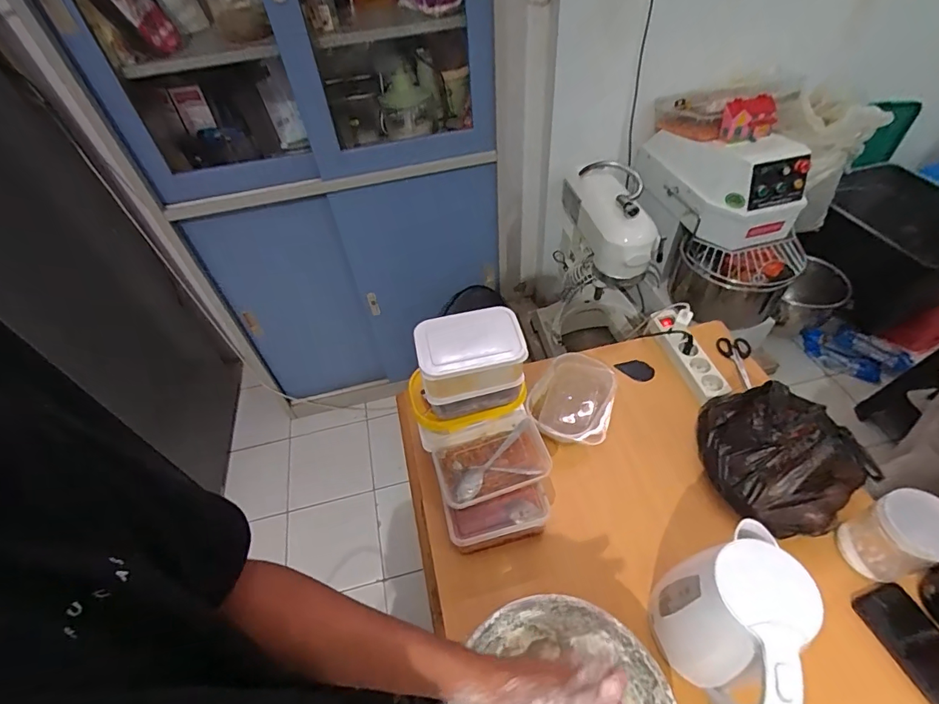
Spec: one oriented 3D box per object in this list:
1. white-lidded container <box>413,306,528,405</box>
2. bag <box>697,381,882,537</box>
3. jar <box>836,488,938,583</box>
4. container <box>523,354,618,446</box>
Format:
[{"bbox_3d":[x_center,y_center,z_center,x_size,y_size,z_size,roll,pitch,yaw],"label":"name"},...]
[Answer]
[{"bbox_3d":[0.001,0.003,0.689,0.154,0.076,0.105,-12,50,-5],"label":"white-lidded container"},{"bbox_3d":[0.480,0.161,0.715,0.235,0.171,0.165,33,59,28],"label":"bag"},{"bbox_3d":[0.604,0.263,0.645,0.080,0.132,0.088,-14,50,-7],"label":"jar"},{"bbox_3d":[0.195,0.088,0.879,0.151,0.059,0.179,13,52,15],"label":"container"}]

